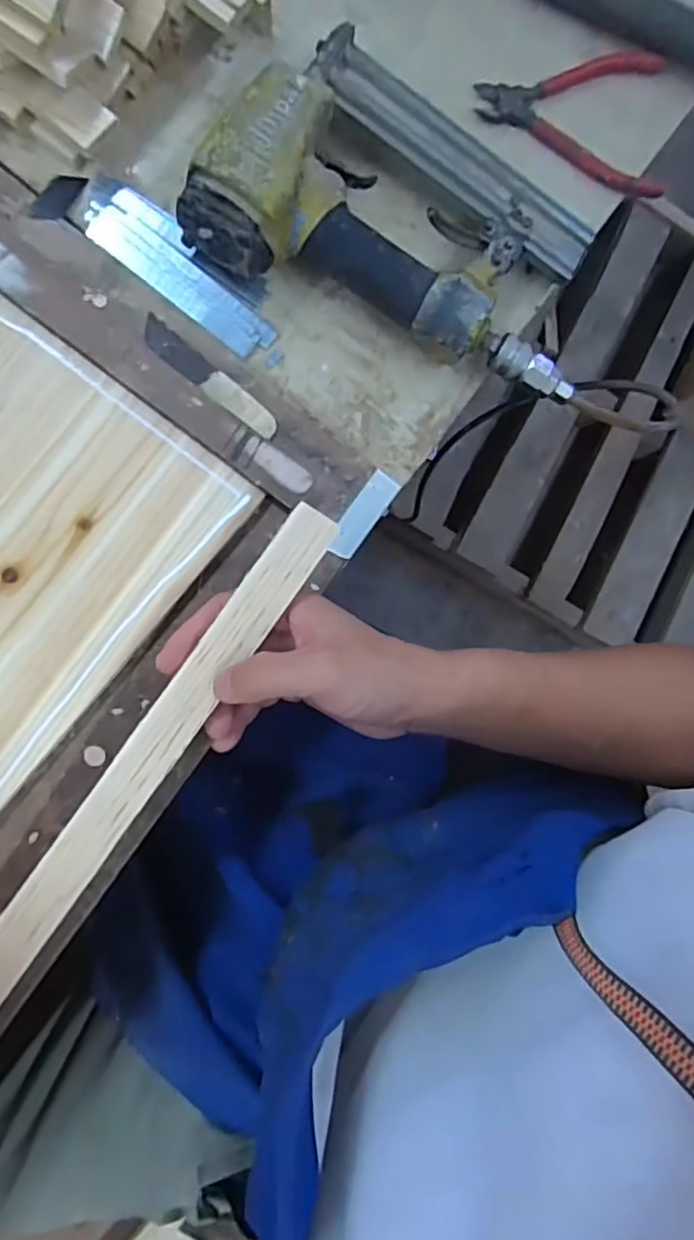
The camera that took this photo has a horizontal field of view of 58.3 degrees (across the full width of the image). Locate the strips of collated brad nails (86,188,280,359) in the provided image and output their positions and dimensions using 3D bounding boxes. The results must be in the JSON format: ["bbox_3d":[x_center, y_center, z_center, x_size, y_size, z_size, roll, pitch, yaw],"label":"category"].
[{"bbox_3d":[-0.101,-0.219,0.396,0.127,0.008,0.043,40,81,-8],"label":"strips of collated brad nails"}]

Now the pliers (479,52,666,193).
[{"bbox_3d":[0.172,-0.372,0.440,0.143,0.014,0.100,25,84,-10],"label":"pliers"}]

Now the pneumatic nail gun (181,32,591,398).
[{"bbox_3d":[0.042,-0.260,0.396,0.257,0.054,0.155,19,85,-11],"label":"pneumatic nail gun"}]

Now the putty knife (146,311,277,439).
[{"bbox_3d":[-0.086,-0.151,0.391,0.100,0.005,0.018,38,81,-9],"label":"putty knife"}]

